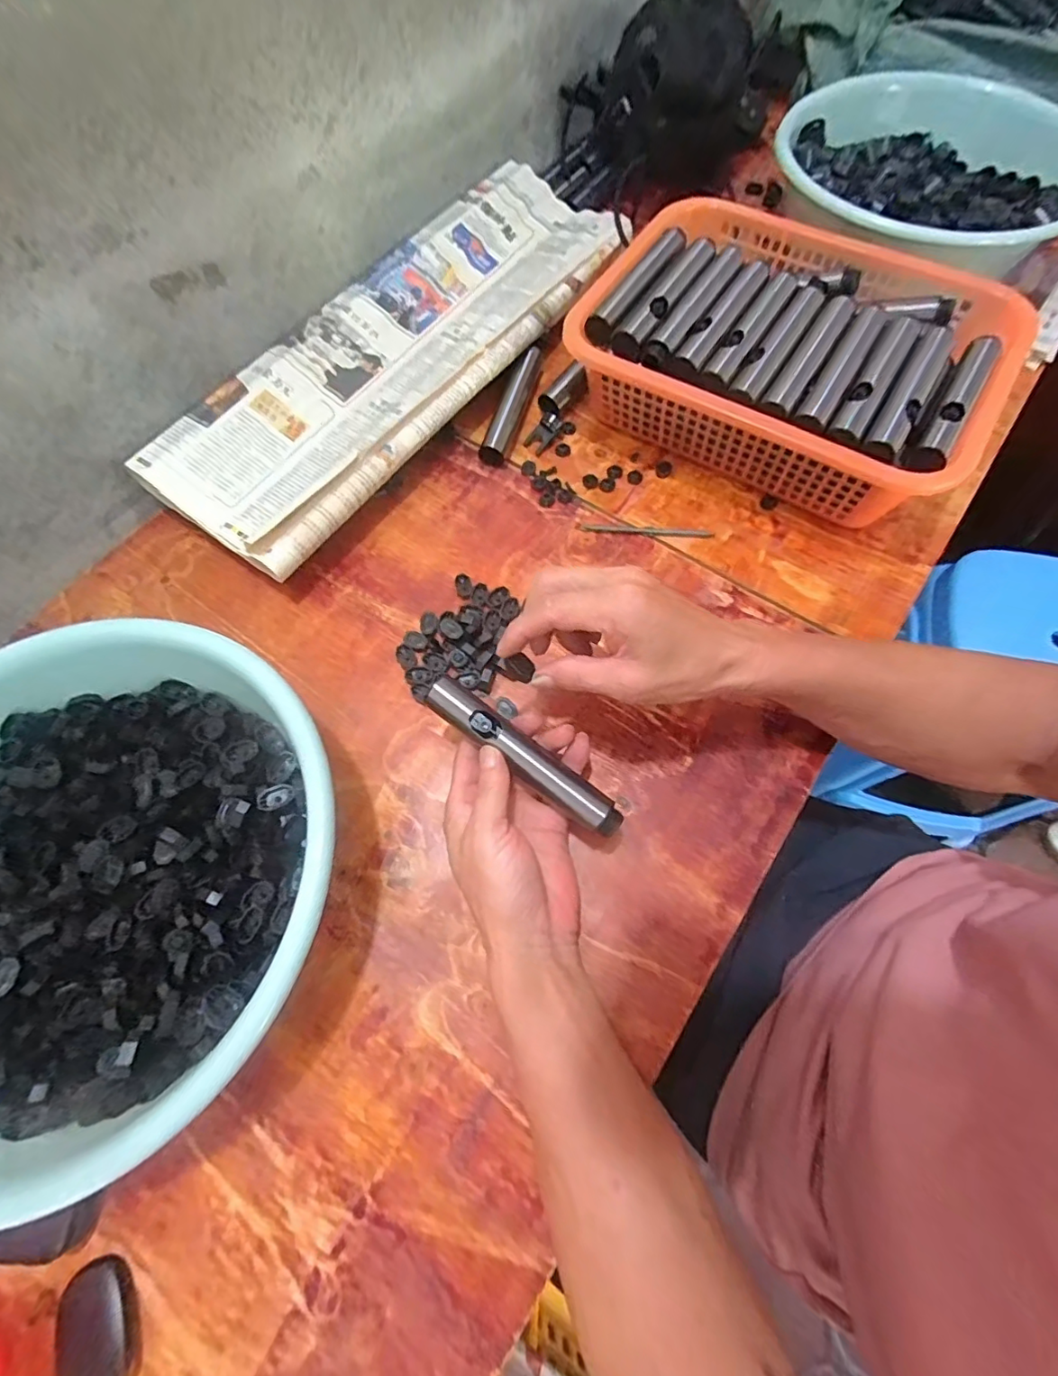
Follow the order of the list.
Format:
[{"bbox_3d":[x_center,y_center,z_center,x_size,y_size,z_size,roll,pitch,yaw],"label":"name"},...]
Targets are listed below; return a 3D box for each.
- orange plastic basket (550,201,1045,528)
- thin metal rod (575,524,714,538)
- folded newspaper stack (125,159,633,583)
[{"bbox_3d":[0.221,-0.284,0.487,0.329,0.107,0.256,29,69,14],"label":"orange plastic basket"},{"bbox_3d":[0.103,-0.141,0.486,0.119,0.004,0.009,5,65,4],"label":"thin metal rod"},{"bbox_3d":[-0.111,-0.337,0.521,0.178,0.047,0.533,34,73,14],"label":"folded newspaper stack"}]

